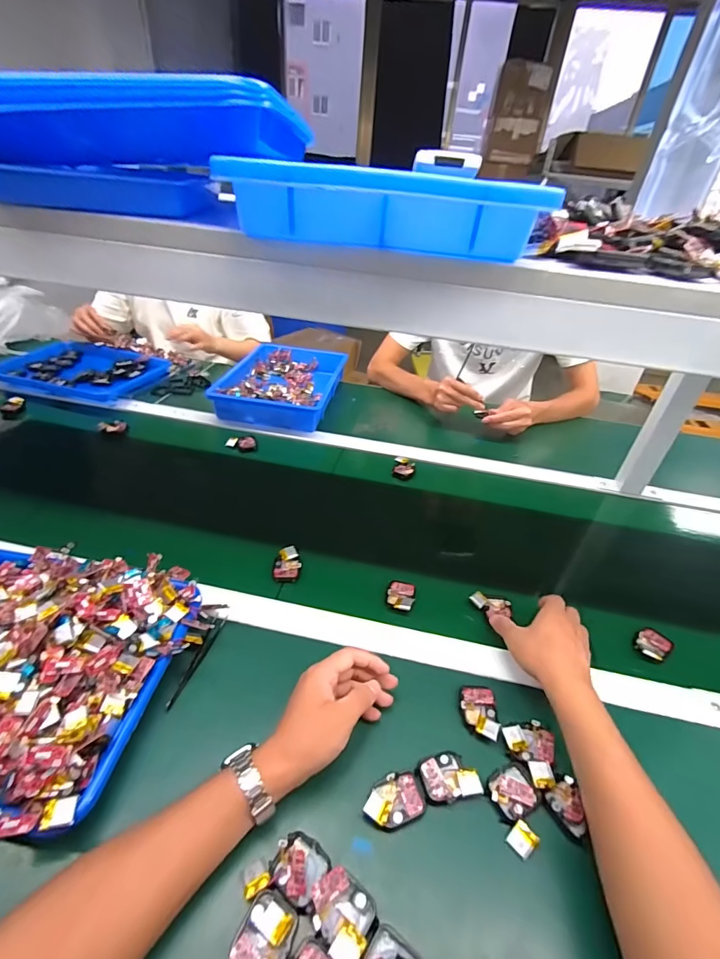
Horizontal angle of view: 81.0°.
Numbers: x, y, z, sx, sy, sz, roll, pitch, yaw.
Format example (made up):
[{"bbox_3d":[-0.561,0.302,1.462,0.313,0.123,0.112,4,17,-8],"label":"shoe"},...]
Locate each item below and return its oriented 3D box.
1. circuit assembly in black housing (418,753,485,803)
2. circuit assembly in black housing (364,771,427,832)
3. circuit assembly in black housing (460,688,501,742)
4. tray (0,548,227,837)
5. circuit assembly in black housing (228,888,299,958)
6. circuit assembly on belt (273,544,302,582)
[{"bbox_3d":[0.084,0.280,0.397,0.051,0.015,0.039,-3,38,-11],"label":"circuit assembly in black housing"},{"bbox_3d":[0.031,0.292,0.383,0.055,0.017,0.038,-12,40,-22],"label":"circuit assembly in black housing"},{"bbox_3d":[0.127,0.246,0.446,0.036,0.011,0.052,9,37,5],"label":"circuit assembly in black housing"},{"bbox_3d":[-0.361,0.169,0.424,0.348,0.058,0.259,7,37,3],"label":"tray"},{"bbox_3d":[-0.071,0.338,0.310,0.038,0.010,0.048,23,41,23],"label":"circuit assembly in black housing"},{"bbox_3d":[-0.102,0.117,0.594,0.037,0.017,0.055,5,37,0],"label":"circuit assembly on belt"}]

